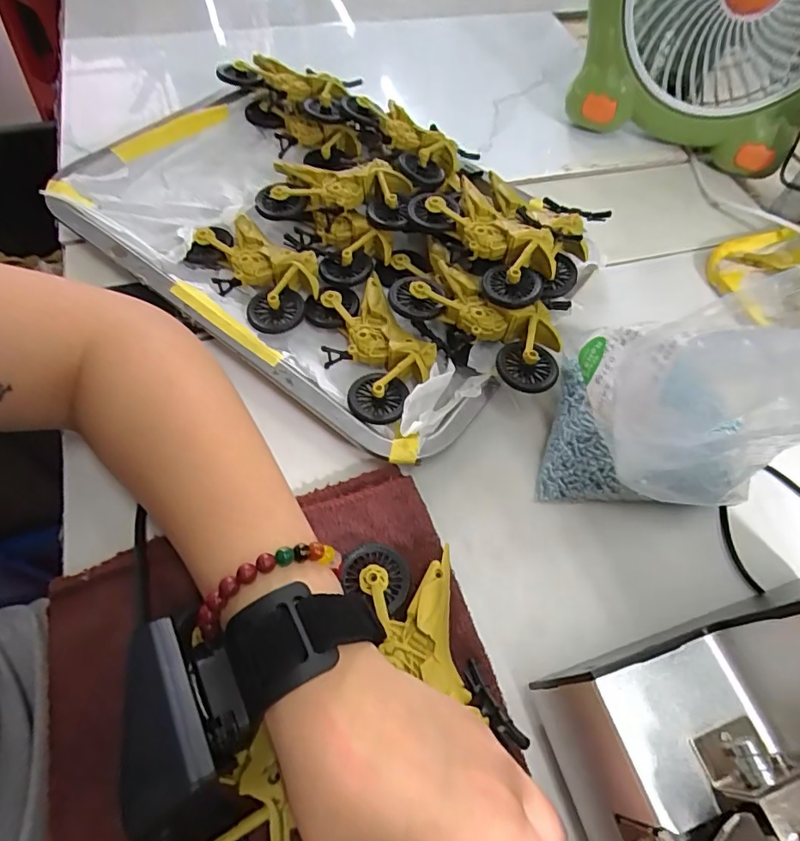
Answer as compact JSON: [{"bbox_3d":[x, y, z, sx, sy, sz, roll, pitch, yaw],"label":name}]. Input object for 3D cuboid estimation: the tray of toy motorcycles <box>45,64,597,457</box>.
[{"bbox_3d":[-0.044,-0.137,0.371,0.362,0.066,0.245,34,62,15],"label":"tray of toy motorcycles"}]

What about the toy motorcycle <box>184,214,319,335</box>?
[{"bbox_3d":[-0.096,-0.103,0.349,0.096,0.021,0.060,41,64,18],"label":"toy motorcycle"}]

